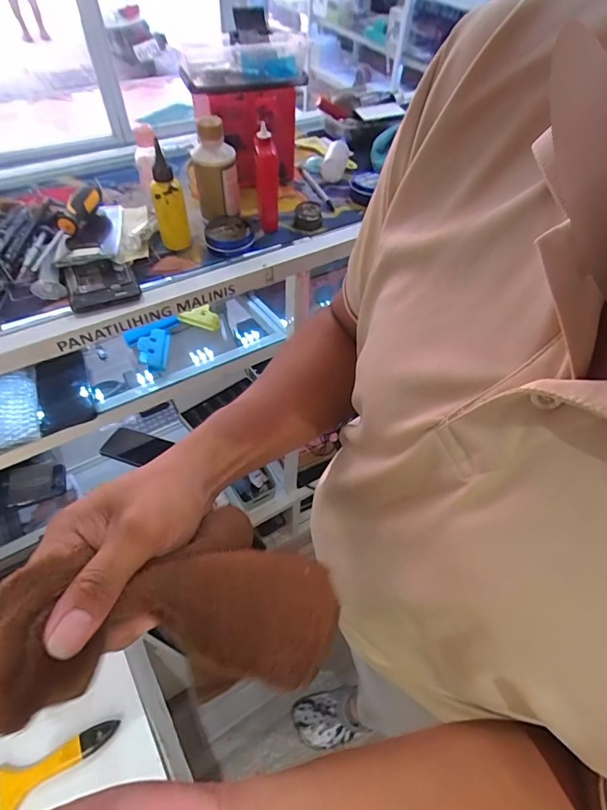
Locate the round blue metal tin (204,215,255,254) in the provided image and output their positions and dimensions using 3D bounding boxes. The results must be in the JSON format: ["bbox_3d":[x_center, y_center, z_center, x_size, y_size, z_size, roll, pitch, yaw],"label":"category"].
[{"bbox_3d":[-0.098,-0.223,0.559,0.061,0.023,0.061,-6,54,-8],"label":"round blue metal tin"}]

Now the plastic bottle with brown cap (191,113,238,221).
[{"bbox_3d":[-0.113,-0.299,0.560,0.055,0.130,0.055,-7,54,-9],"label":"plastic bottle with brown cap"}]

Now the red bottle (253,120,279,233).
[{"bbox_3d":[-0.048,-0.298,0.558,0.028,0.122,0.051,-4,54,-6],"label":"red bottle"}]

